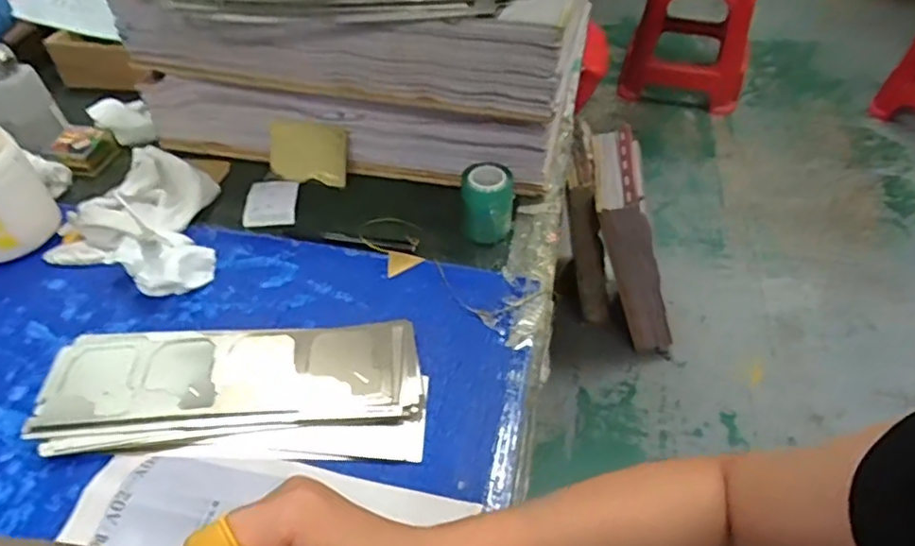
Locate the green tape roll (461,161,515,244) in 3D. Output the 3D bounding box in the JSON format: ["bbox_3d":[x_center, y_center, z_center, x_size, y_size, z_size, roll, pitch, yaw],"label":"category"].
[{"bbox_3d":[0.030,-0.068,0.599,0.047,0.071,0.041,-4,45,-1],"label":"green tape roll"}]

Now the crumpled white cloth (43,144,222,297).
[{"bbox_3d":[-0.303,-0.057,0.611,0.170,0.050,0.149,15,47,17],"label":"crumpled white cloth"}]

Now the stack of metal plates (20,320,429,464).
[{"bbox_3d":[-0.173,0.085,0.486,0.289,0.032,0.121,-1,45,2],"label":"stack of metal plates"}]

